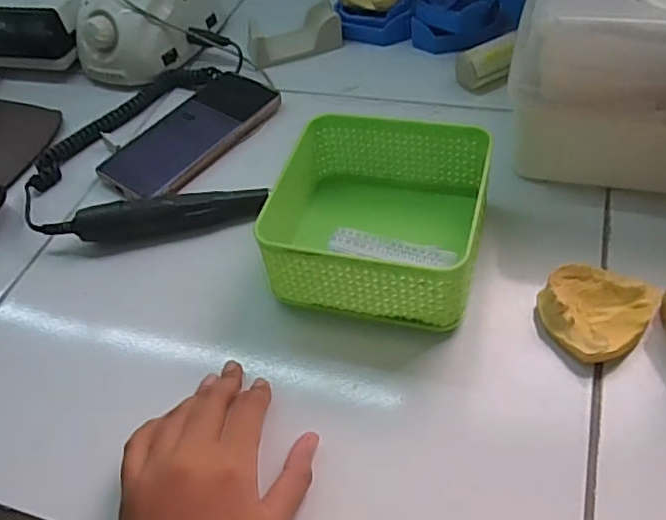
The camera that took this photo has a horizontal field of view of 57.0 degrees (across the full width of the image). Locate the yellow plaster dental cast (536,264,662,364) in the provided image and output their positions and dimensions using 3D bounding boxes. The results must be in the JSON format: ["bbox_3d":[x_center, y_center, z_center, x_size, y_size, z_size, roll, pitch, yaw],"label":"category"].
[{"bbox_3d":[0.154,0.032,0.367,0.058,0.023,0.060,-2,43,2],"label":"yellow plaster dental cast"}]

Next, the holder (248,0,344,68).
[{"bbox_3d":[-0.040,-0.224,0.608,0.090,0.034,0.050,-14,44,-11],"label":"holder"}]

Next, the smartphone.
[{"bbox_3d":[-0.122,-0.109,0.530,0.082,0.008,0.159,30,62,26],"label":"smartphone"}]

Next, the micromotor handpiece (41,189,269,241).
[{"bbox_3d":[-0.132,-0.036,0.458,0.163,0.022,0.023,-9,44,-6],"label":"micromotor handpiece"}]

